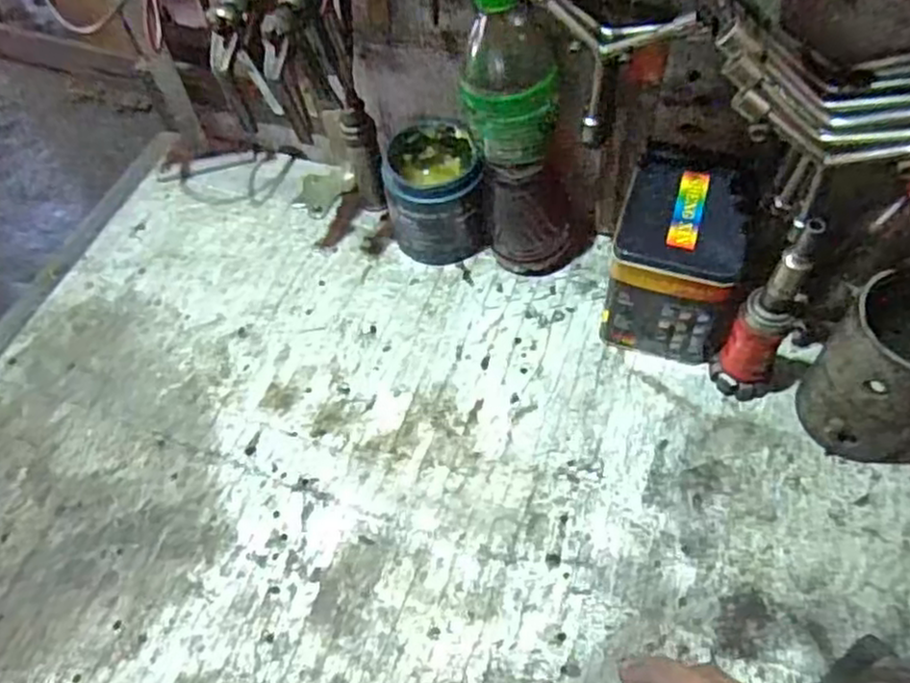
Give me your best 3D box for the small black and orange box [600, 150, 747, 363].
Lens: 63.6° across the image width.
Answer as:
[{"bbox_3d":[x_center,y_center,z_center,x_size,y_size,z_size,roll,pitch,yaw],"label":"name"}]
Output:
[{"bbox_3d":[0.186,-0.064,0.612,0.105,0.129,0.116,19,61,15],"label":"small black and orange box"}]

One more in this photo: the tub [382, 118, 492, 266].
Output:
[{"bbox_3d":[-0.018,-0.137,0.695,0.090,0.098,0.104,-8,57,-1],"label":"tub"}]

